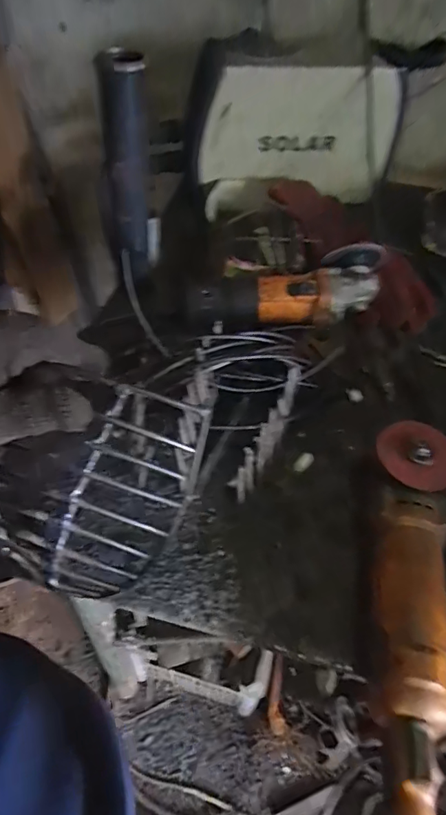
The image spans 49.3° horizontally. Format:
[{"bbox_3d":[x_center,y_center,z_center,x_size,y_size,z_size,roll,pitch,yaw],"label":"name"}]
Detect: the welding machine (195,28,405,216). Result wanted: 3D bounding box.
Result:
[{"bbox_3d":[0.117,-0.471,0.819,0.320,0.229,0.110,-3,52,-4],"label":"welding machine"}]

